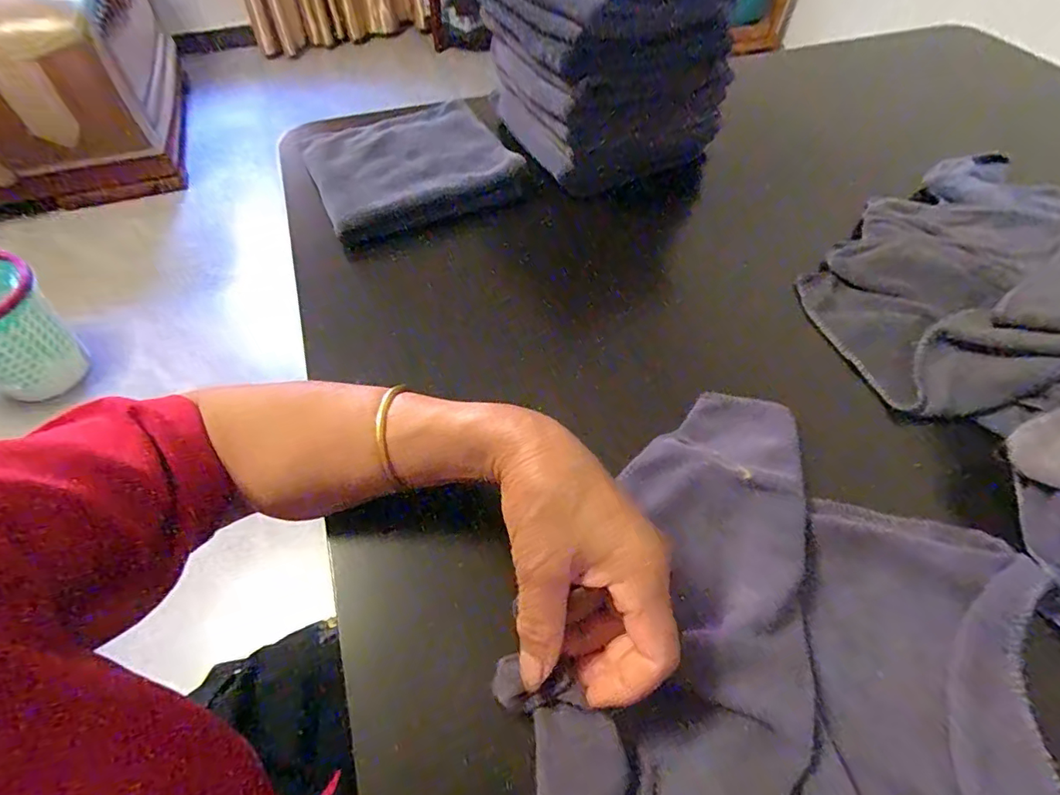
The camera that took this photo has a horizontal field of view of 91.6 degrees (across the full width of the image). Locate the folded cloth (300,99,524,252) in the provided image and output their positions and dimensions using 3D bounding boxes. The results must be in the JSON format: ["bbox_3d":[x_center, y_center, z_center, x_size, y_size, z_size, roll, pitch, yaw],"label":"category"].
[{"bbox_3d":[-0.123,-0.230,0.514,0.177,0.043,0.150,-22,57,-15],"label":"folded cloth"}]

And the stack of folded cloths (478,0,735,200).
[{"bbox_3d":[0.072,-0.335,0.478,0.191,0.210,0.156,-22,57,-15],"label":"stack of folded cloths"}]

